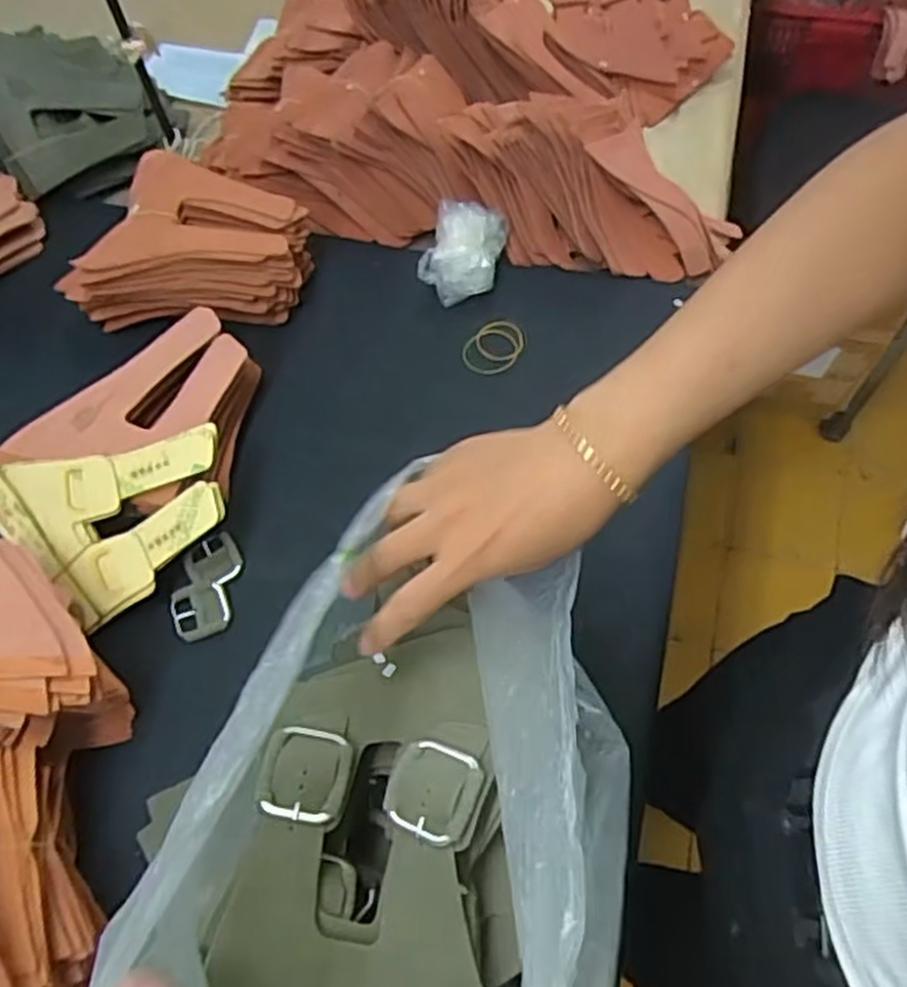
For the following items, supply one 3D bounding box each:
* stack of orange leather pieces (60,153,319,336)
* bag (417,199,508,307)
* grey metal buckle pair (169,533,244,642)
[{"bbox_3d":[-0.251,-0.246,0.776,0.222,0.093,0.160,-1,63,2],"label":"stack of orange leather pieces"},{"bbox_3d":[0.009,-0.235,0.774,0.076,0.068,0.101,9,63,7],"label":"bag"},{"bbox_3d":[-0.201,0.076,0.644,0.048,0.014,0.089,4,63,5],"label":"grey metal buckle pair"}]

